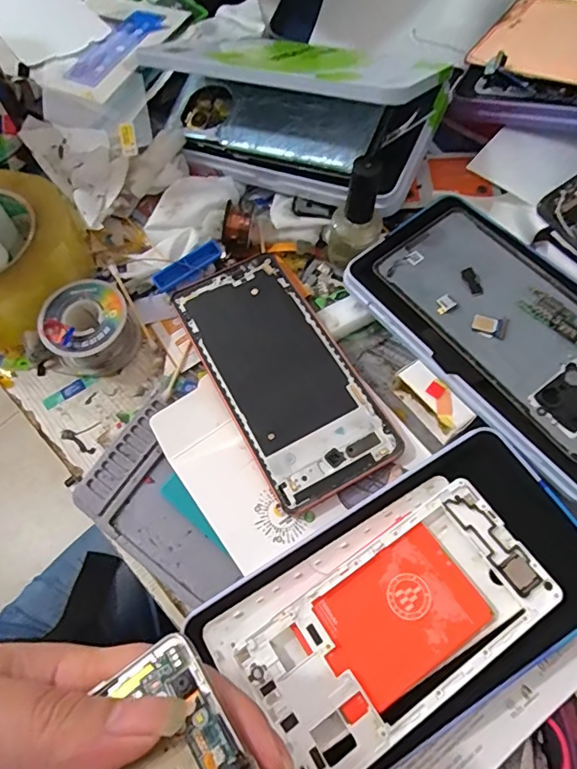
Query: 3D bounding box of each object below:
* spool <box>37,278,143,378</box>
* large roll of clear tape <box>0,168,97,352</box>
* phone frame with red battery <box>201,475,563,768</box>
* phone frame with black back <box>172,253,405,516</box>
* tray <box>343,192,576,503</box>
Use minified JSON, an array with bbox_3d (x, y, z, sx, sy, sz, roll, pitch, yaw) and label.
[{"bbox_3d":[-0.127,-0.036,0.314,0.051,0.034,0.053,-1,65,2],"label":"spool"},{"bbox_3d":[-0.195,-0.081,0.326,0.124,0.043,0.107,-34,68,-12],"label":"large roll of clear tape"},{"bbox_3d":[0.044,0.108,0.230,0.144,0.012,0.081,-33,68,-12],"label":"phone frame with red battery"},{"bbox_3d":[-0.006,-0.009,0.298,0.075,0.015,0.161,-27,67,-10],"label":"phone frame with black back"},{"bbox_3d":[0.129,-0.033,0.288,0.110,0.027,0.188,-35,69,-13],"label":"tray"}]

